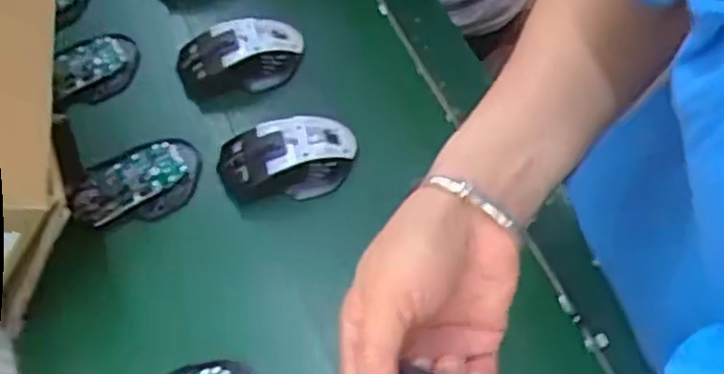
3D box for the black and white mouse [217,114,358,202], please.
[{"bbox_3d":[-0.063,-0.025,0.628,0.115,0.042,0.062,-13,61,-5],"label":"black and white mouse"}]

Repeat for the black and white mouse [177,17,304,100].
[{"bbox_3d":[-0.114,-0.122,0.687,0.114,0.048,0.068,-8,61,-2],"label":"black and white mouse"}]

